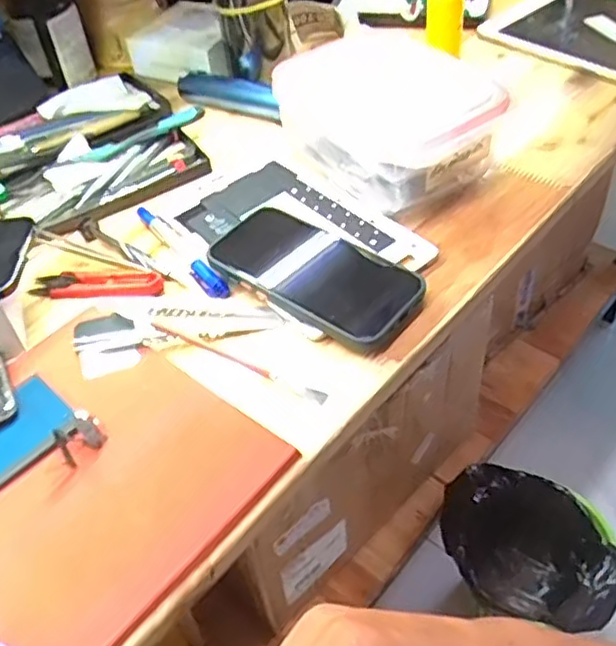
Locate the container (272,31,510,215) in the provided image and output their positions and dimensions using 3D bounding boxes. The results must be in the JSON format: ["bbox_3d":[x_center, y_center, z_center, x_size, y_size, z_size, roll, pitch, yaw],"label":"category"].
[{"bbox_3d":[0.056,-0.170,0.545,0.096,0.097,0.181,-34,55,-23],"label":"container"}]

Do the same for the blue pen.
[{"bbox_3d":[-0.099,-0.059,0.515,0.014,0.007,0.127,-30,51,-21],"label":"blue pen"}]

